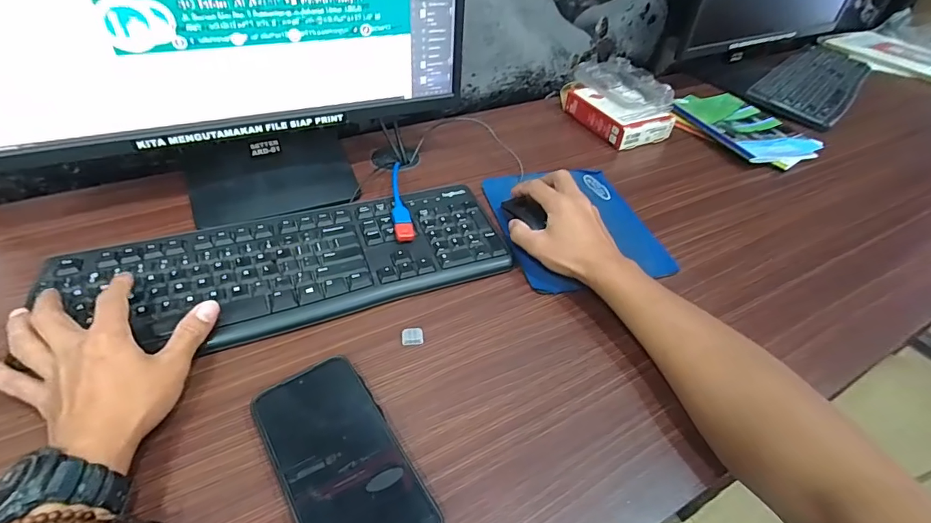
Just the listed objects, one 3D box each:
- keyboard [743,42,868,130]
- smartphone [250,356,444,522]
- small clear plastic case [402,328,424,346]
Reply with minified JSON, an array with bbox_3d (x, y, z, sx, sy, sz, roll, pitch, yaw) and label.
[{"bbox_3d":[0.729,-0.383,0.921,0.150,0.022,0.483,35,52,27],"label":"keyboard"},{"bbox_3d":[-0.088,0.139,0.316,0.079,0.009,0.158,-24,55,-26],"label":"smartphone"},{"bbox_3d":[-0.048,0.068,0.408,0.019,0.004,0.015,-3,44,-9],"label":"small clear plastic case"}]

